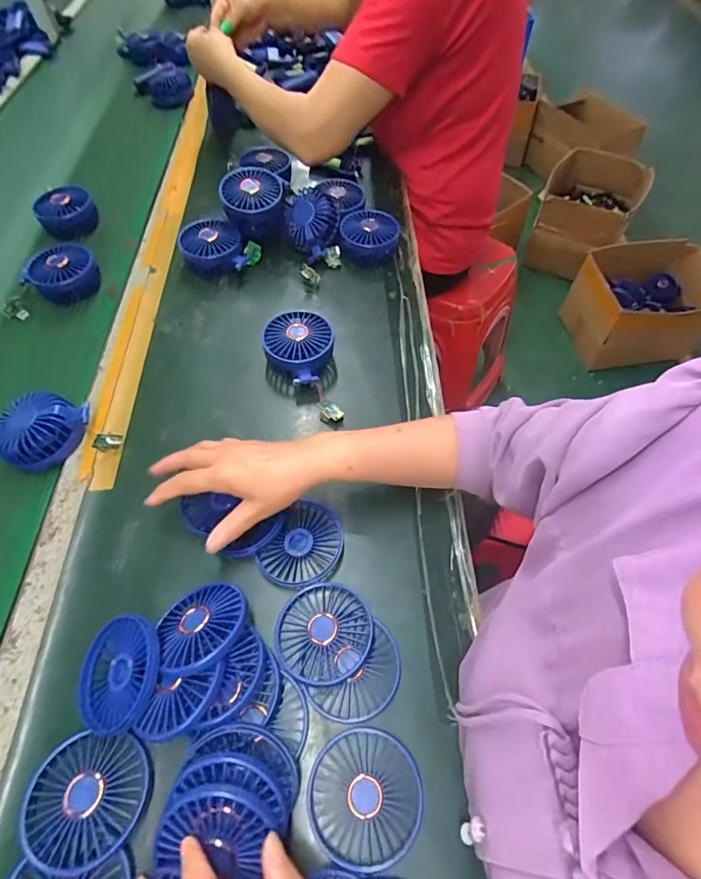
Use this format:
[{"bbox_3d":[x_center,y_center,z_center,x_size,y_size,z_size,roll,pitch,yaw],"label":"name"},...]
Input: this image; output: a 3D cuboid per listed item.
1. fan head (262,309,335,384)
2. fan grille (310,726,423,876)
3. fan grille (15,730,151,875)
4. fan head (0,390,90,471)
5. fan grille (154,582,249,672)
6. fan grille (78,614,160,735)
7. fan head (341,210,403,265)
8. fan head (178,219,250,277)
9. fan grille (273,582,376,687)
[{"bbox_3d":[-0.063,-0.115,0.570,0.088,0.048,0.081,0,59,0],"label":"fan head"},{"bbox_3d":[0.013,0.280,0.358,0.087,0.024,0.084,0,59,0],"label":"fan grille"},{"bbox_3d":[-0.200,0.271,0.346,0.086,0.018,0.081,4,59,2],"label":"fan grille"},{"bbox_3d":[-0.346,-0.010,0.508,0.086,0.041,0.085,0,59,0],"label":"fan head"},{"bbox_3d":[-0.129,0.160,0.395,0.083,0.011,0.082,-13,31,8],"label":"fan grille"},{"bbox_3d":[-0.196,0.193,0.380,0.076,0.011,0.085,8,67,23],"label":"fan grille"},{"bbox_3d":[0.029,-0.308,0.692,0.085,0.049,0.081,0,59,0],"label":"fan head"},{"bbox_3d":[-0.201,-0.276,0.666,0.086,0.047,0.087,-18,61,-10],"label":"fan head"},{"bbox_3d":[-0.024,0.174,0.415,0.083,0.020,0.085,0,59,0],"label":"fan grille"}]

